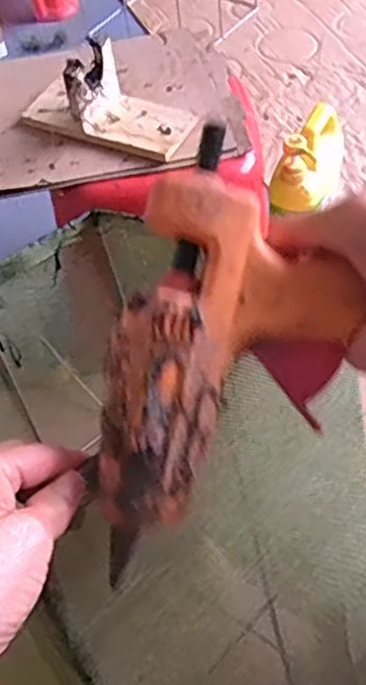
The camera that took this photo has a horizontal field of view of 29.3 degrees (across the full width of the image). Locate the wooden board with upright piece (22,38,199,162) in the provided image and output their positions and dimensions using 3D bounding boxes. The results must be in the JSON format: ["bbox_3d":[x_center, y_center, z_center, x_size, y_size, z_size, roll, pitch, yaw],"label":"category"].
[{"bbox_3d":[-0.090,-0.285,0.807,0.207,0.084,0.087,18,57,18],"label":"wooden board with upright piece"}]

